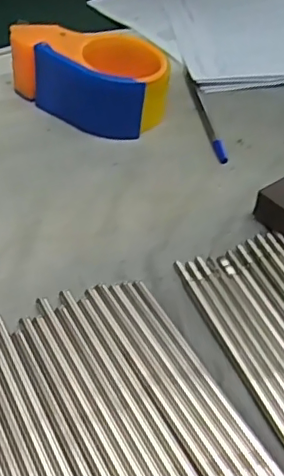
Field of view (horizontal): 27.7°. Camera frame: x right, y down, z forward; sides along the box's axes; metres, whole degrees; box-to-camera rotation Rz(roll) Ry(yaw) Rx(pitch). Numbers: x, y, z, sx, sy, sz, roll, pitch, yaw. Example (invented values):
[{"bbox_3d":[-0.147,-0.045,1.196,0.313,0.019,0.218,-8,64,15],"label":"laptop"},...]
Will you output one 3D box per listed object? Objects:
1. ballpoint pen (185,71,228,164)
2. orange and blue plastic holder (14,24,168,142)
[{"bbox_3d":[0.056,-0.115,0.526,0.009,0.005,0.133,-6,48,-10],"label":"ballpoint pen"},{"bbox_3d":[-0.047,-0.145,0.510,0.137,0.058,0.082,19,49,14],"label":"orange and blue plastic holder"}]

